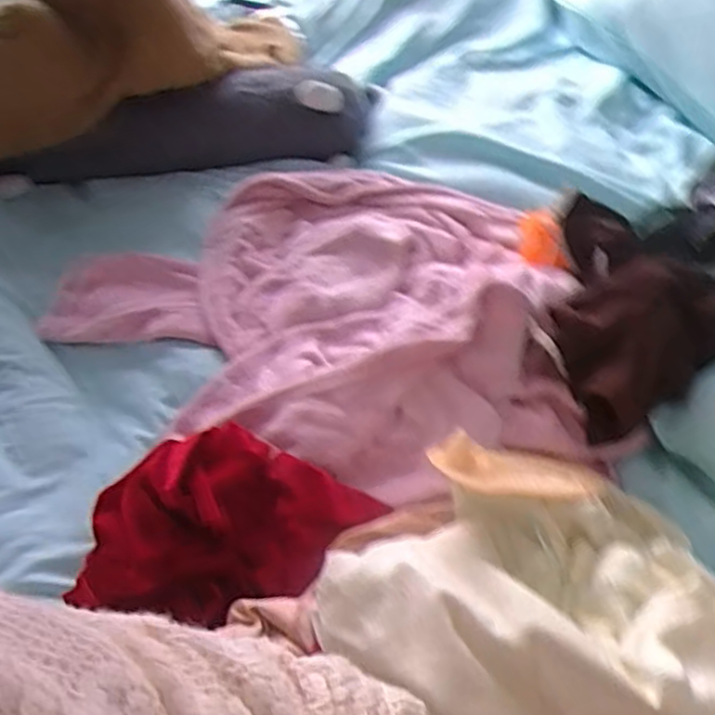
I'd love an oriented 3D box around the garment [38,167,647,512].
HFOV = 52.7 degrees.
[{"bbox_3d":[-0.061,-0.055,0.781,0.541,0.080,0.505,-13,48,-8],"label":"garment"}]

